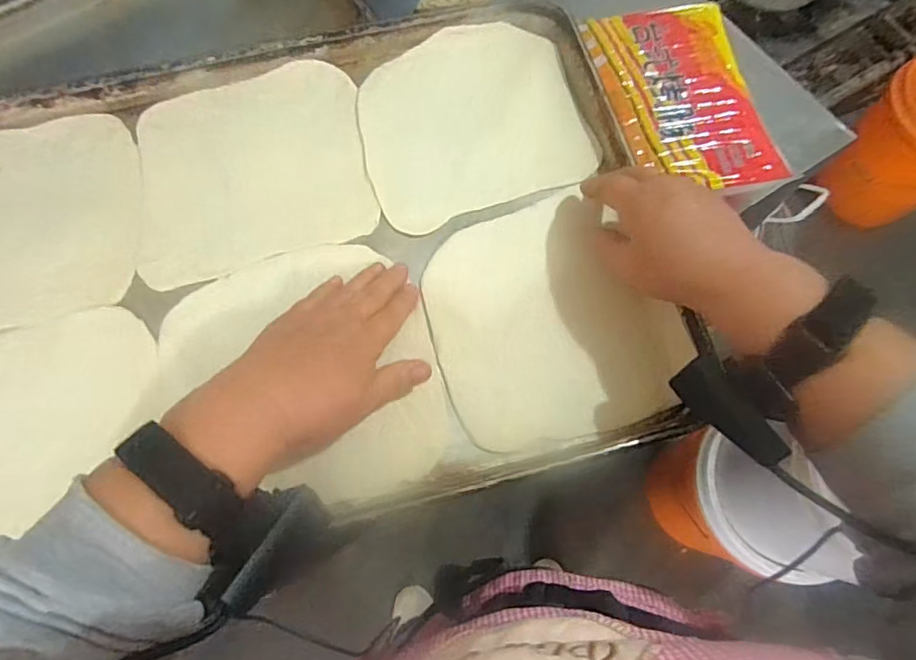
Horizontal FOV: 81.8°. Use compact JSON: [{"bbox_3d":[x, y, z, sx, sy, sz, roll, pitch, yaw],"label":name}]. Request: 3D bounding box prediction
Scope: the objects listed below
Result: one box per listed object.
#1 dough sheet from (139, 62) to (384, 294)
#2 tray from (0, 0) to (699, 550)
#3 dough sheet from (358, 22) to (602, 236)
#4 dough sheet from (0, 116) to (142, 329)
[{"bbox_3d":[-0.173,-0.137,0.445,0.186,0.006,0.186,-12,72,-4],"label":"dough sheet"},{"bbox_3d":[-0.152,-0.051,0.409,0.583,0.026,0.397,-14,72,-4],"label":"tray"},{"bbox_3d":[0.010,-0.184,0.461,0.186,0.009,0.177,-16,74,-4],"label":"dough sheet"},{"bbox_3d":[-0.358,-0.090,0.428,0.190,0.007,0.191,-10,71,-3],"label":"dough sheet"}]

